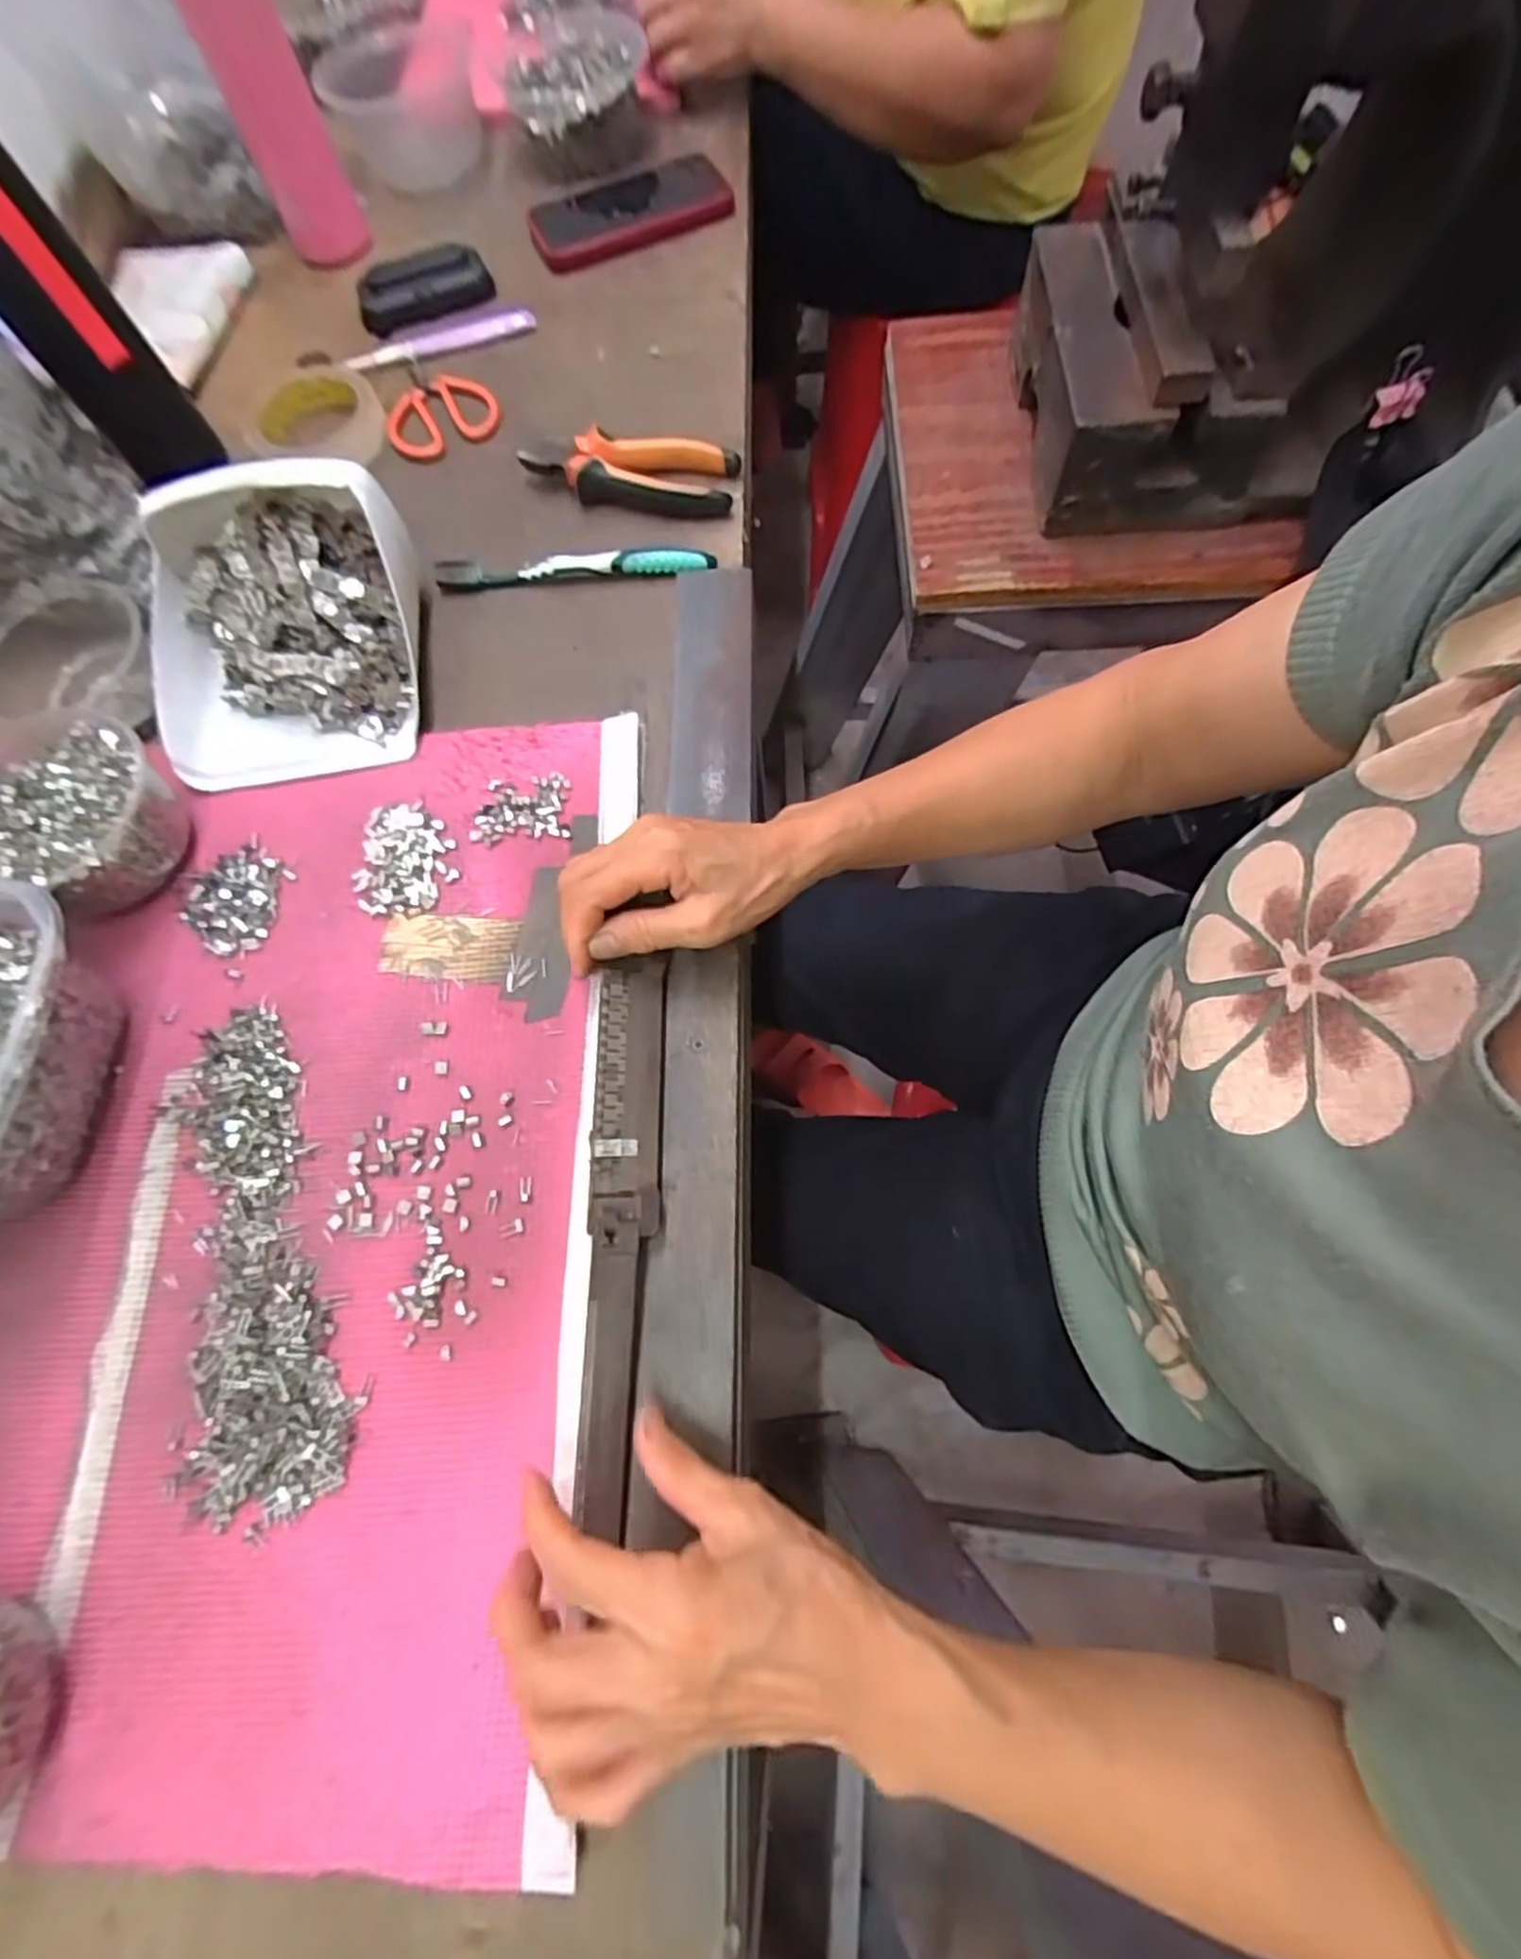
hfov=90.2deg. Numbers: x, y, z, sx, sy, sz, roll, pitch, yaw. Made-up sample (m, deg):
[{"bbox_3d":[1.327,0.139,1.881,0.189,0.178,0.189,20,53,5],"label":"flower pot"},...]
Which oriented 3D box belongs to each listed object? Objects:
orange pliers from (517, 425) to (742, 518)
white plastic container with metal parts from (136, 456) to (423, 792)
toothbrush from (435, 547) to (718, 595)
[{"bbox_3d":[-0.092,-0.355,0.528,0.149,0.022,0.057,13,71,7],"label":"orange pliers"},{"bbox_3d":[-0.292,-0.217,0.457,0.161,0.088,0.166,-9,70,-1],"label":"white plastic container with metal parts"},{"bbox_3d":[-0.126,-0.277,0.508,0.186,0.016,0.013,-3,70,1],"label":"toothbrush"}]

